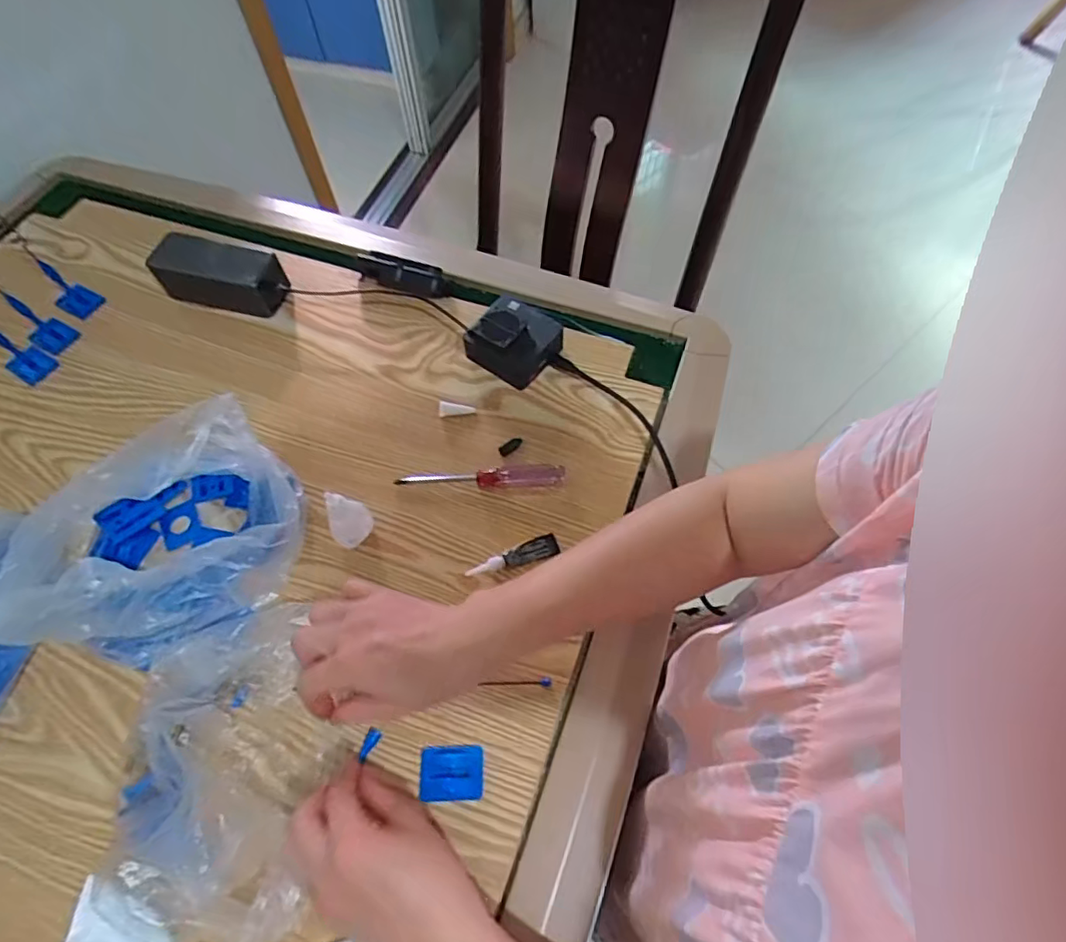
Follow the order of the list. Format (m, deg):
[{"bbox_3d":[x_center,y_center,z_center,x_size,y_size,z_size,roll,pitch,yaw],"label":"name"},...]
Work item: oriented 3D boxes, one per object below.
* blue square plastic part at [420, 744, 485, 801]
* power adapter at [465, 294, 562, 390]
[{"bbox_3d":[-0.058,0.214,0.417,0.044,0.010,0.035,-1,62,0],"label":"blue square plastic part"},{"bbox_3d":[-0.017,-0.130,0.581,0.077,0.048,0.067,30,66,16],"label":"power adapter"}]

